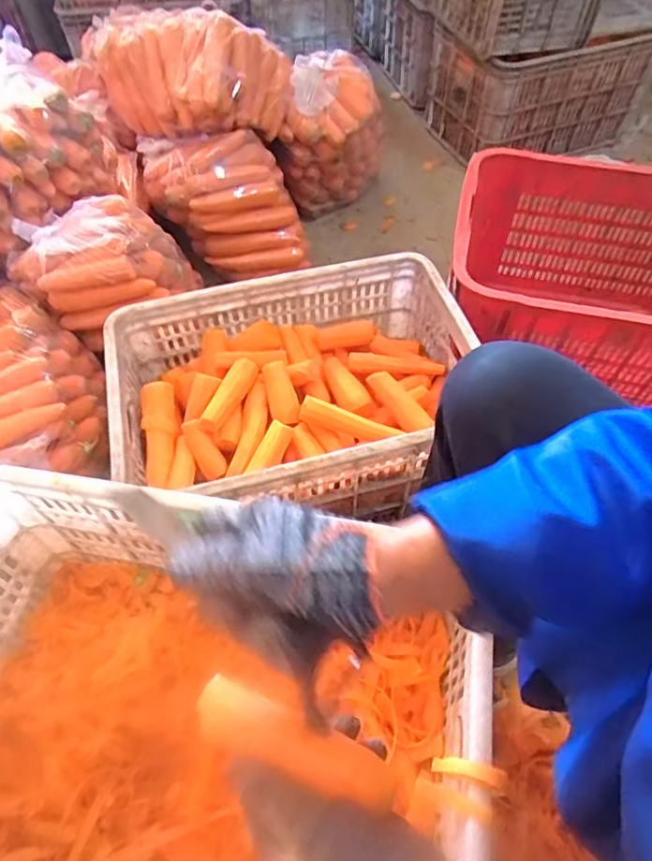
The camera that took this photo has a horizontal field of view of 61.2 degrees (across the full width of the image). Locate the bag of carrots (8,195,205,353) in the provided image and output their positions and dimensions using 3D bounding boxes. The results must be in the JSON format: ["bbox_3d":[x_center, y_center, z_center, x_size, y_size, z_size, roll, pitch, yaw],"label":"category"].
[{"bbox_3d":[-0.403,-0.298,1.012,0.279,0.185,0.220,-1,56,-1],"label":"bag of carrots"}]

